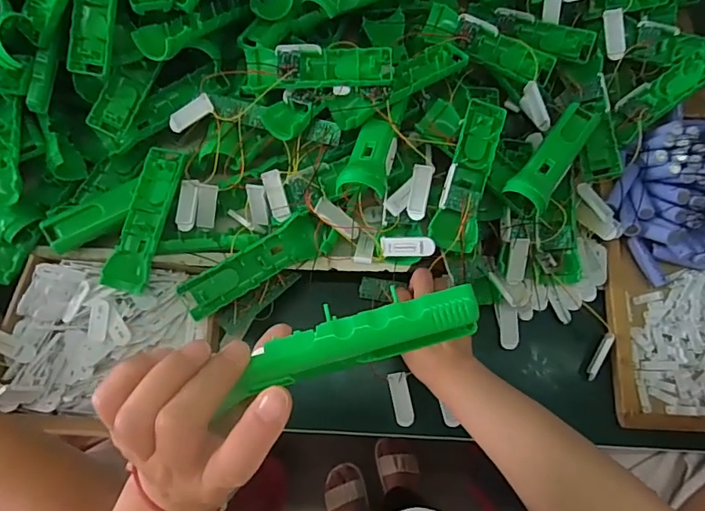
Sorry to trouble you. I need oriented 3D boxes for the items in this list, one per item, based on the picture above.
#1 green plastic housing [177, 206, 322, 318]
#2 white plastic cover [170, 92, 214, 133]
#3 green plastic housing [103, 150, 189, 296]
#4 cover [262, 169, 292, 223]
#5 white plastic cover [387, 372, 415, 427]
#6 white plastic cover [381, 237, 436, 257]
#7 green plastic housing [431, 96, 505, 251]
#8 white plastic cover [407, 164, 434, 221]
[{"bbox_3d":[-0.108,0.011,0.549,0.160,0.025,0.049,-34,110,-15],"label":"green plastic housing"},{"bbox_3d":[-0.184,-0.159,0.566,0.056,0.011,0.019,-30,75,12],"label":"white plastic cover"},{"bbox_3d":[-0.228,-0.041,0.555,0.045,0.021,0.163,13,75,5],"label":"green plastic housing"},{"bbox_3d":[-0.086,-0.067,0.566,0.021,0.006,0.057,-16,97,-3],"label":"cover"},{"bbox_3d":[0.057,0.165,0.574,0.022,0.004,0.059,-10,74,-1],"label":"white plastic cover"},{"bbox_3d":[0.059,-0.009,0.531,0.057,0.005,0.020,1,96,21],"label":"white plastic cover"},{"bbox_3d":[0.126,-0.086,0.540,0.046,0.023,0.160,15,89,6],"label":"green plastic housing"},{"bbox_3d":[0.074,-0.069,0.547,0.023,0.008,0.060,12,97,28],"label":"white plastic cover"}]

